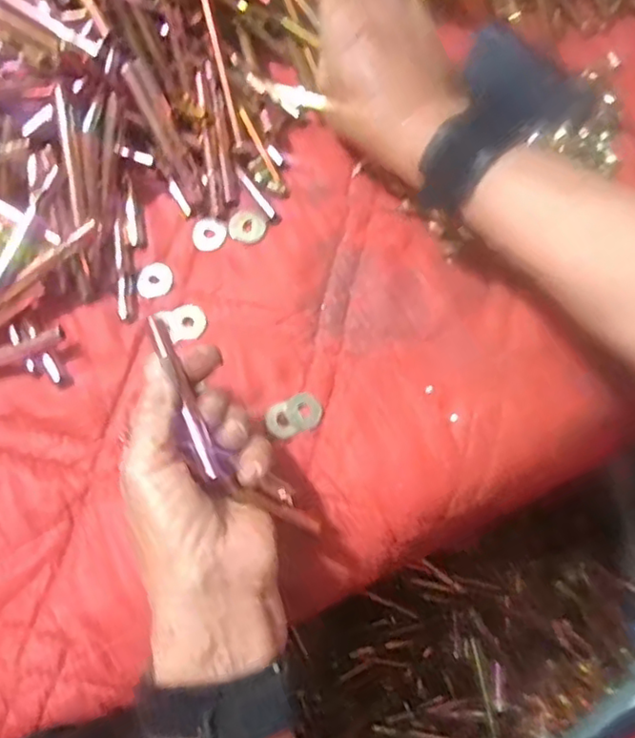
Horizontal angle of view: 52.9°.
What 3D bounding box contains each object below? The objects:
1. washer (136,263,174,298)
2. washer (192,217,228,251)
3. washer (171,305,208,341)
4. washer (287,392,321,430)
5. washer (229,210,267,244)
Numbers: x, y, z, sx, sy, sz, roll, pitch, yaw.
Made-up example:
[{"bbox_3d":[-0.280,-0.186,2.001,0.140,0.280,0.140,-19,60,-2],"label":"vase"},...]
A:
[{"bbox_3d":[-0.105,-0.057,0.410,0.023,0.004,0.023,0,73,-1],"label":"washer"},{"bbox_3d":[-0.071,-0.090,0.421,0.023,0.004,0.023,0,73,-1],"label":"washer"},{"bbox_3d":[-0.081,-0.030,0.401,0.021,0.004,0.025,-29,76,-9],"label":"washer"},{"bbox_3d":[-0.008,0.024,0.380,0.019,0.004,0.022,-28,76,-9],"label":"washer"},{"bbox_3d":[-0.046,-0.094,0.420,0.024,0.004,0.023,0,73,-1],"label":"washer"}]

